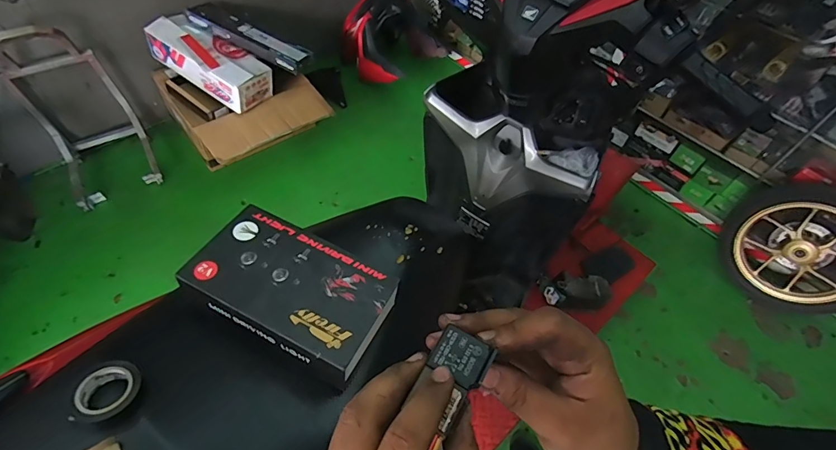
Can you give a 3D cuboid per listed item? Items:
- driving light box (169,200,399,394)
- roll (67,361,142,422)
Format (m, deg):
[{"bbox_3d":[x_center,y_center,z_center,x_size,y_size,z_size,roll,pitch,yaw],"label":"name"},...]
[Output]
[{"bbox_3d":[-0.141,0.071,0.485,0.222,0.045,0.129,24,56,13],"label":"driving light box"},{"bbox_3d":[-0.286,0.153,0.387,0.053,0.022,0.050,2,54,-3],"label":"roll"}]

